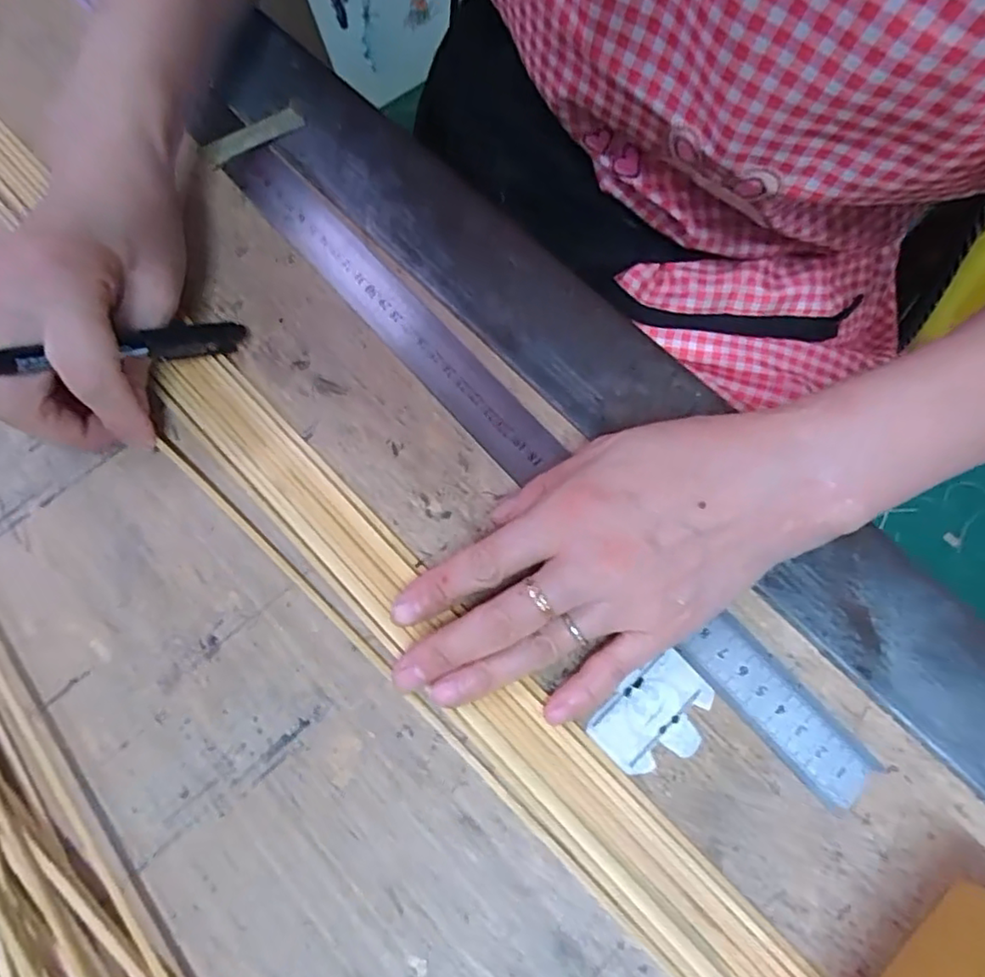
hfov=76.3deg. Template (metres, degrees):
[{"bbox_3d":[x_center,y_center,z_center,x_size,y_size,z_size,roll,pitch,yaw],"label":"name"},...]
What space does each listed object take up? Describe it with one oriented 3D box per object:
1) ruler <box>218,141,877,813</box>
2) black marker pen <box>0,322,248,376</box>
[{"bbox_3d":[0.000,-0.033,0.289,0.028,0.004,0.411,-39,75,-14],"label":"ruler"},{"bbox_3d":[-0.163,-0.054,0.255,0.132,0.013,0.012,-23,68,-45],"label":"black marker pen"}]

